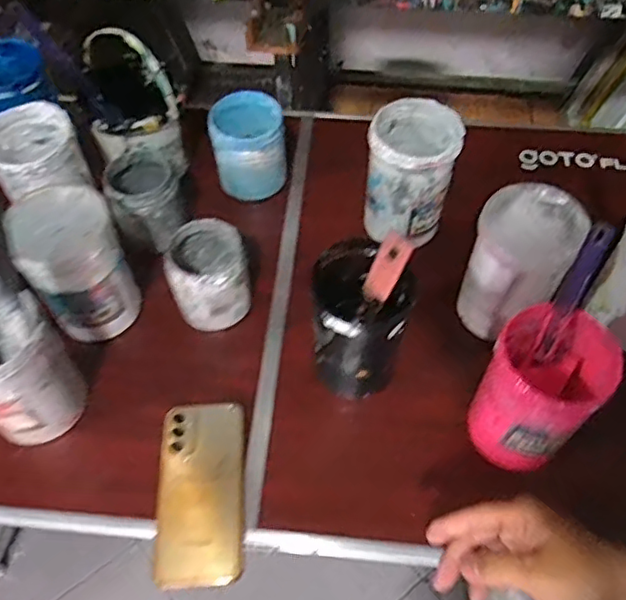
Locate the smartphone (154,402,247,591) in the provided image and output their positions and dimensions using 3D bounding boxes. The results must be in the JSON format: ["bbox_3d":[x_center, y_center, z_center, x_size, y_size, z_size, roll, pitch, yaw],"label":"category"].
[{"bbox_3d":[-0.104,0.179,0.566,0.081,0.012,0.165,-4,56,-3],"label":"smartphone"}]

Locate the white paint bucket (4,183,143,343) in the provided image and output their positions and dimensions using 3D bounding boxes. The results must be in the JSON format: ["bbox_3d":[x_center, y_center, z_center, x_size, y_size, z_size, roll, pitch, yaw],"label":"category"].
[{"bbox_3d":[-0.238,-0.041,0.607,0.092,0.174,0.094,0,56,0],"label":"white paint bucket"}]

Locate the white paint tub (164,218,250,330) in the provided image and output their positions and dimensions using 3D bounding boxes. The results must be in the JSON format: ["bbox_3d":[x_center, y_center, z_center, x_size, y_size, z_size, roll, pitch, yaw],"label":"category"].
[{"bbox_3d":[-0.113,-0.029,0.650,0.084,0.087,0.088,-8,57,-5],"label":"white paint tub"}]

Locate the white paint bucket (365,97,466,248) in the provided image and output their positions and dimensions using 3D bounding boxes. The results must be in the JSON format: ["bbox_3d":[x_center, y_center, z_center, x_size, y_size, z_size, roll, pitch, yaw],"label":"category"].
[{"bbox_3d":[0.110,-0.142,0.685,0.090,0.138,0.091,0,56,0],"label":"white paint bucket"}]

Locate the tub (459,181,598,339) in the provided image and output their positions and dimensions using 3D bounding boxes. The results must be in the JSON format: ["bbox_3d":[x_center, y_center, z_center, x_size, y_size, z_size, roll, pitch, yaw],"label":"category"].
[{"bbox_3d":[0.205,-0.033,0.610,0.096,0.141,0.090,24,59,15],"label":"tub"}]

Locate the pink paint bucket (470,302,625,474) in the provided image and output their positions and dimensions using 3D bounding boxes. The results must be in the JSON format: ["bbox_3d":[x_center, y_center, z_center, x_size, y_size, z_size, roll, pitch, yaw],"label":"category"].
[{"bbox_3d":[0.199,0.080,0.537,0.087,0.137,0.090,0,56,0],"label":"pink paint bucket"}]

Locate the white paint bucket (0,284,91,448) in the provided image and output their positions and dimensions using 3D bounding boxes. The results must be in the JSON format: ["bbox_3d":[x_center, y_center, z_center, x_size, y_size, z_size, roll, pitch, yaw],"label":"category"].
[{"bbox_3d":[-0.285,0.061,0.560,0.105,0.161,0.091,35,63,21],"label":"white paint bucket"}]

